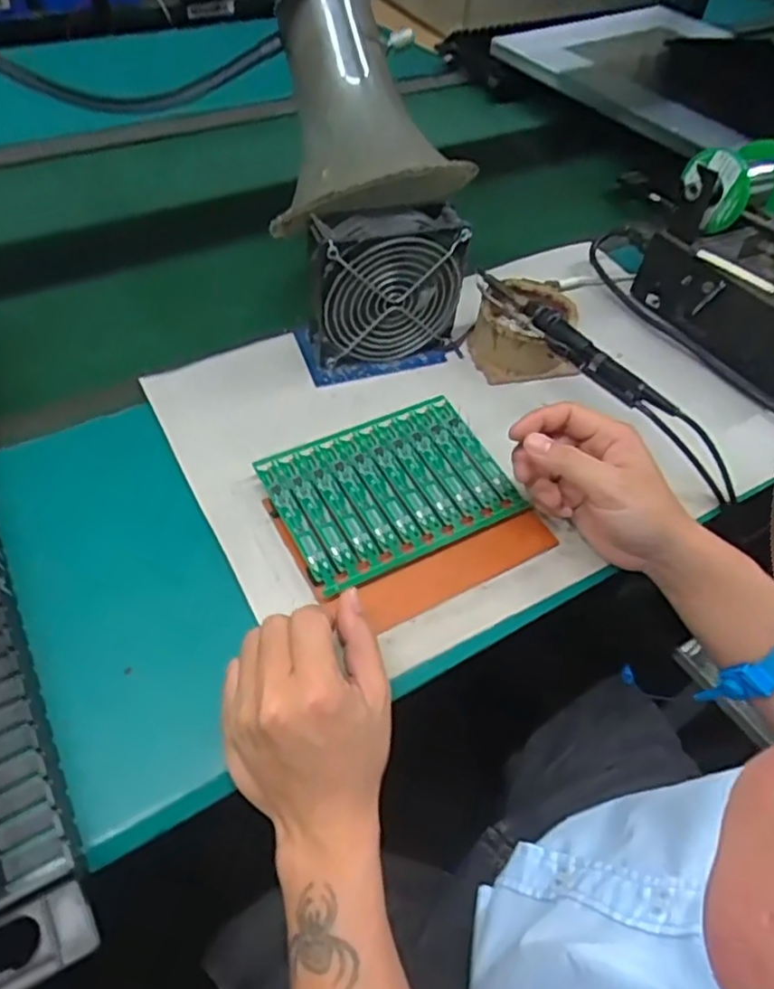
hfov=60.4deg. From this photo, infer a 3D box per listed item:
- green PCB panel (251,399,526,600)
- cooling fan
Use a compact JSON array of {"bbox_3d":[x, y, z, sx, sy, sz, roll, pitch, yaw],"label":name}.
[{"bbox_3d":[0.002,-0.007,0.484,0.160,0.009,0.118,-21,57,-20],"label":"green PCB panel"},{"bbox_3d":[-0.002,-0.166,0.546,0.121,0.127,0.043,-14,55,-15],"label":"cooling fan"}]

